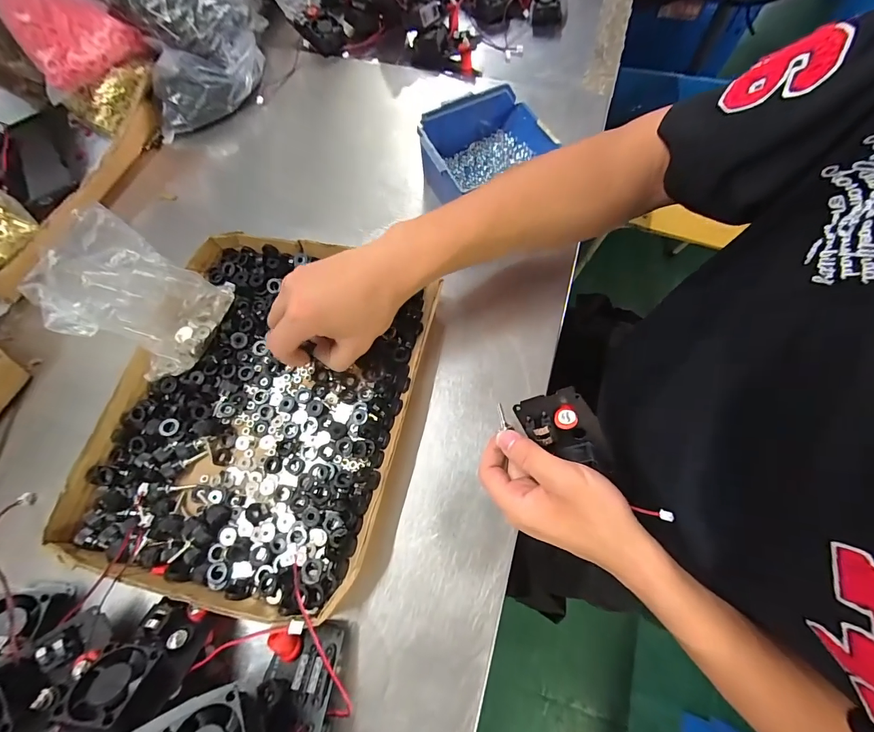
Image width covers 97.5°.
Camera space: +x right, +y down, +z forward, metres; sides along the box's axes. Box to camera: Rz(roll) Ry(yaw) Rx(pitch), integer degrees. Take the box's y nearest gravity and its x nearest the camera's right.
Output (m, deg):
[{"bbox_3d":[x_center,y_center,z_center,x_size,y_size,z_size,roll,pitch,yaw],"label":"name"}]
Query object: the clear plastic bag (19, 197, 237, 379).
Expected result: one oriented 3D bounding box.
[{"bbox_3d":[-0.240,-0.057,0.318,0.056,0.120,0.111,29,72,10],"label":"clear plastic bag"}]

